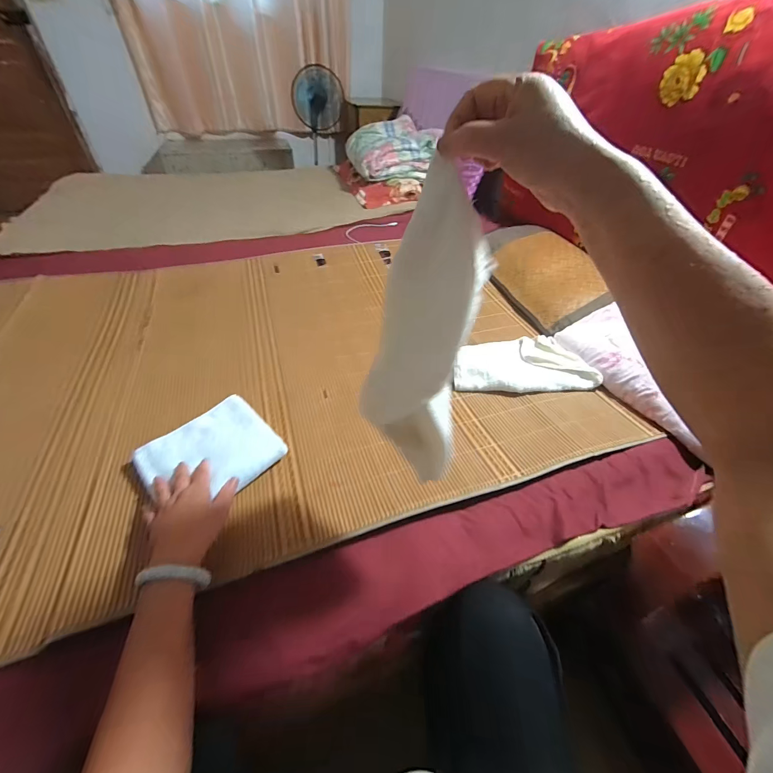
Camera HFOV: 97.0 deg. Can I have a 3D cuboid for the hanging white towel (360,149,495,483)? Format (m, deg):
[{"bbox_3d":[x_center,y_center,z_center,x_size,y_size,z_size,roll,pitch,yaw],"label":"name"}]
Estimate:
[{"bbox_3d":[0.039,-0.045,0.352,0.101,0.302,0.055,7,18,4],"label":"hanging white towel"}]

